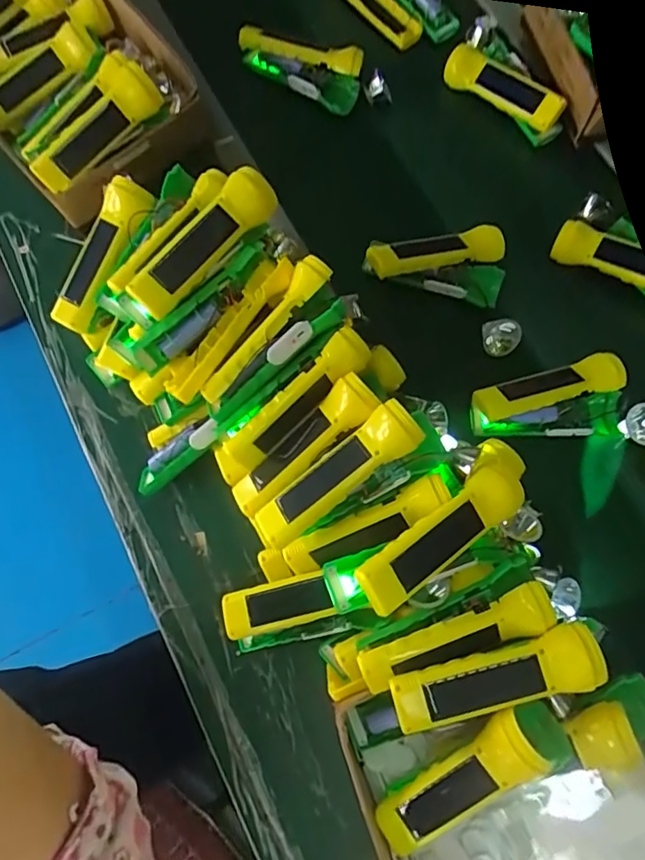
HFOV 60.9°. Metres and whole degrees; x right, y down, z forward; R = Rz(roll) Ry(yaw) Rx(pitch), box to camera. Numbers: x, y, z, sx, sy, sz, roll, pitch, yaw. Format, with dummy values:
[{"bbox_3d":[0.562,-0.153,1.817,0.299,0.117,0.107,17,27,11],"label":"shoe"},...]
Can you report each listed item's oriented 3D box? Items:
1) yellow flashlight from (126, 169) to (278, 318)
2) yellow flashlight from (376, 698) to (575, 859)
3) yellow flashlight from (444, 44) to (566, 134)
[{"bbox_3d":[-0.117,-0.183,0.531,0.047,0.039,0.175,37,78,11],"label":"yellow flashlight"},{"bbox_3d":[0.119,0.289,0.455,0.175,0.045,0.062,-43,76,14],"label":"yellow flashlight"},{"bbox_3d":[0.263,-0.498,0.797,0.048,0.047,0.198,-36,63,-9],"label":"yellow flashlight"}]

